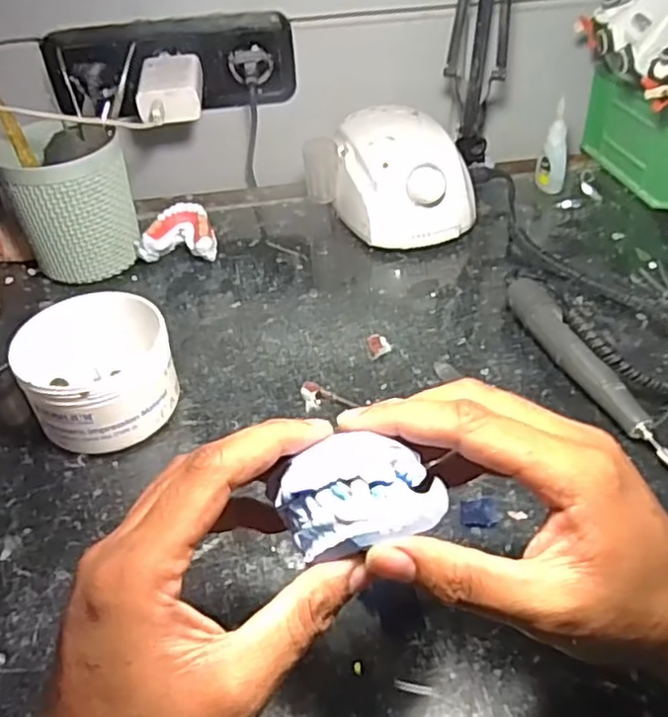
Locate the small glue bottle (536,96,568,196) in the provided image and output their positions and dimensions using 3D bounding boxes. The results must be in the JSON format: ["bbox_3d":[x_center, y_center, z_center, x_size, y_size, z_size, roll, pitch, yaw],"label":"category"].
[{"bbox_3d":[0.207,-0.196,0.622,0.026,0.080,0.019,9,43,14],"label":"small glue bottle"}]

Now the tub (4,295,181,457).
[{"bbox_3d":[-0.147,0.010,0.424,0.089,0.069,0.077,-28,47,-25],"label":"tub"}]

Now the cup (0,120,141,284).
[{"bbox_3d":[-0.214,-0.126,0.552,0.093,0.113,0.088,-2,41,2],"label":"cup"}]

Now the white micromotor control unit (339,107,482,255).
[{"bbox_3d":[0.056,-0.159,0.595,0.095,0.085,0.131,-19,43,-16],"label":"white micromotor control unit"}]

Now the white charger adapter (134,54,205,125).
[{"bbox_3d":[-0.143,-0.239,0.588,0.054,0.034,0.078,-7,41,-4],"label":"white charger adapter"}]

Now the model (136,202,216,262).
[{"bbox_3d":[-0.137,-0.104,0.581,0.065,0.037,0.053,-11,42,-8],"label":"model"}]

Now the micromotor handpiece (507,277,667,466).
[{"bbox_3d":[0.163,0.005,0.438,0.022,0.031,0.169,-14,42,-12],"label":"micromotor handpiece"}]

